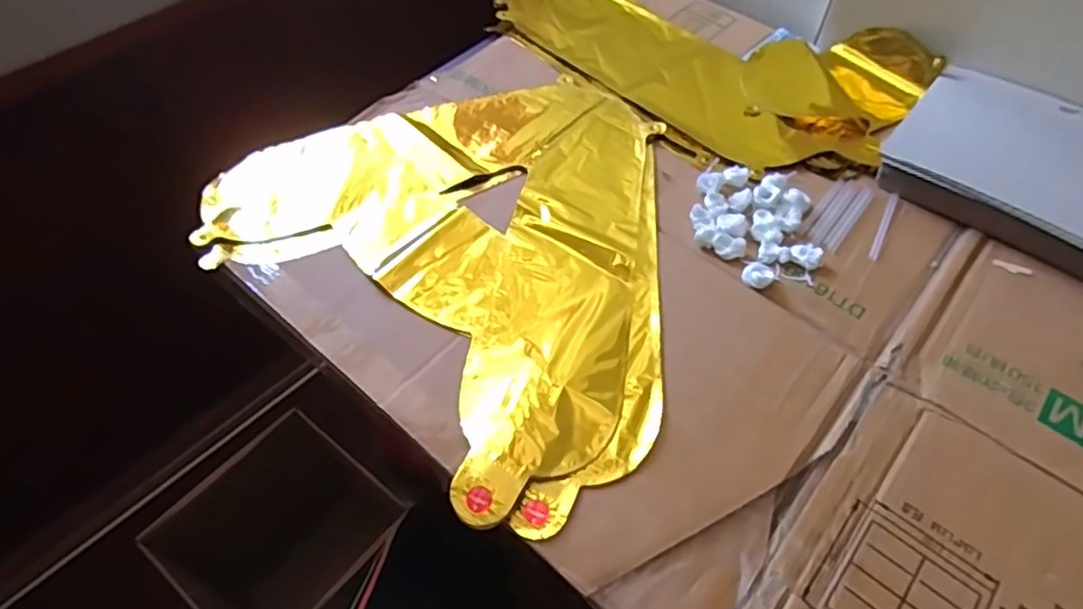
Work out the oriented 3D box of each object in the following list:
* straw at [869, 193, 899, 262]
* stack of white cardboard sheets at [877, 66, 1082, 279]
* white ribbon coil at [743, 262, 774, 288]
[{"bbox_3d":[0.276,-0.064,0.522,0.008,0.004,0.079,25,60,16],"label":"straw"},{"bbox_3d":[0.403,-0.115,0.531,0.200,0.025,0.164,34,62,21],"label":"stack of white cardboard sheets"},{"bbox_3d":[0.161,-0.022,0.483,0.021,0.007,0.022,0,56,0],"label":"white ribbon coil"}]

